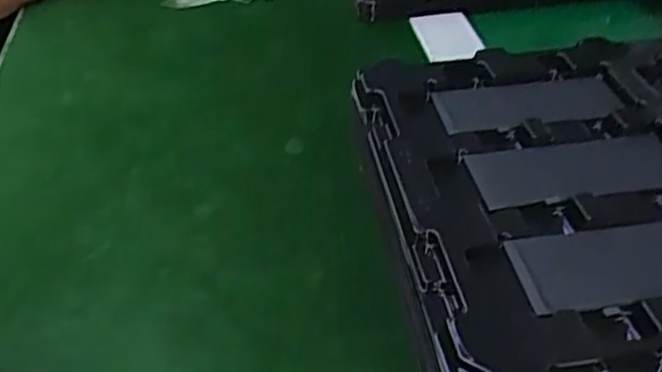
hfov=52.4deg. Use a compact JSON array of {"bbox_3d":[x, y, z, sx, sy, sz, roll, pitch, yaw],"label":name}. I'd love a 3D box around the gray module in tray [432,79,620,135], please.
[{"bbox_3d":[0.099,-0.042,0.341,0.088,0.004,0.037,-7,41,-2],"label":"gray module in tray"}]

